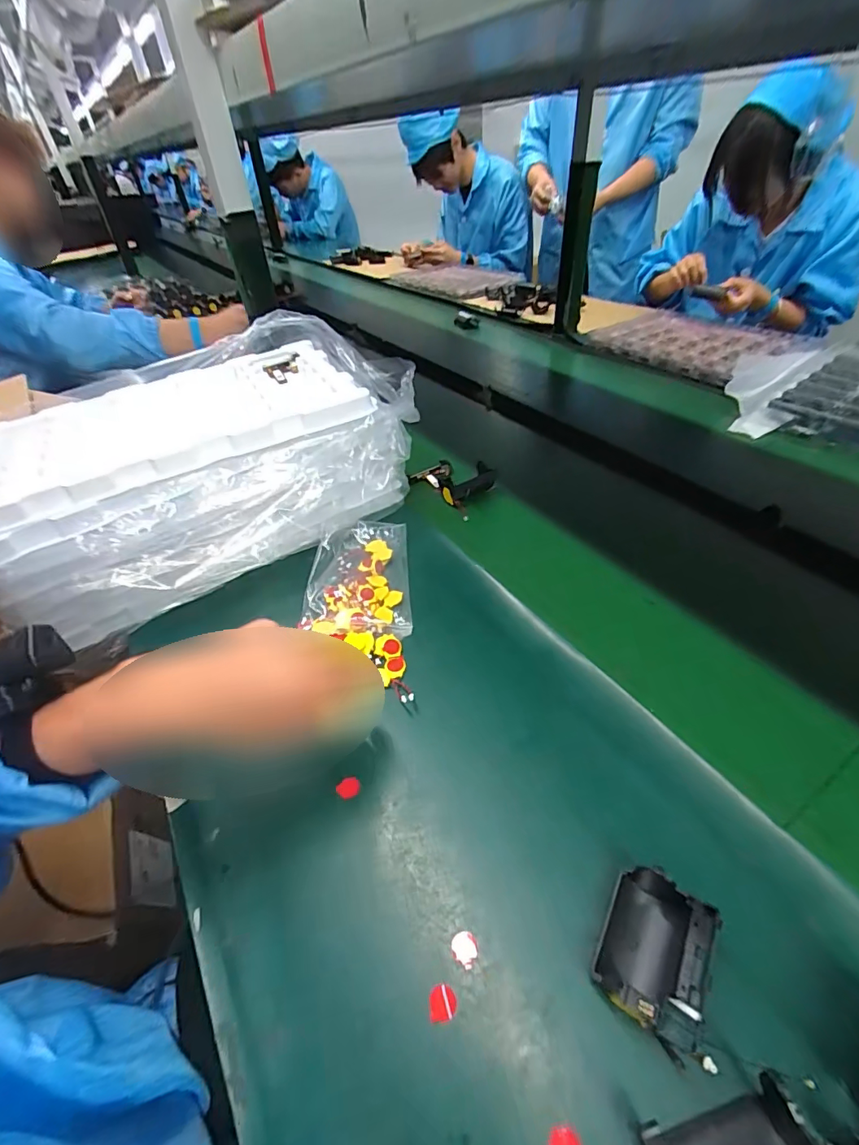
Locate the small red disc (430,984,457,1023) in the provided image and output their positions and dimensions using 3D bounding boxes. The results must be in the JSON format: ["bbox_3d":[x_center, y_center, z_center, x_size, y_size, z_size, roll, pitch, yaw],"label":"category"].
[{"bbox_3d":[0.008,0.252,0.278,0.016,0.004,0.016,-3,44,3],"label":"small red disc"}]

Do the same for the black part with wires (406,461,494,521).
[{"bbox_3d":[0.036,-0.135,0.665,0.083,0.033,0.126,-32,48,-26],"label":"black part with wires"}]

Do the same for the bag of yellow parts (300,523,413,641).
[{"bbox_3d":[-0.080,0.001,0.544,0.110,0.026,0.172,-5,44,2],"label":"bag of yellow parts"}]

